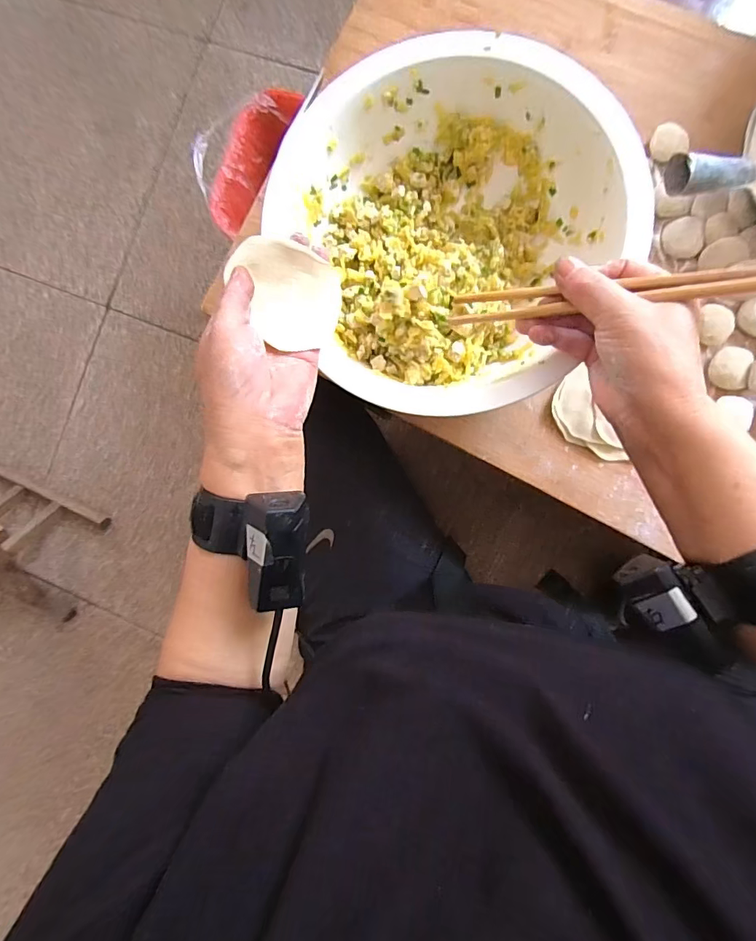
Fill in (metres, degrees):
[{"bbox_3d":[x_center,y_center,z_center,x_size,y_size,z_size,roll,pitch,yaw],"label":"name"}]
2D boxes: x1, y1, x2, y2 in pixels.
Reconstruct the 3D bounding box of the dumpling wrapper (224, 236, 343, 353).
[{"bbox_3d":[-0.065,-0.123,0.322,0.075,0.005,0.070,5,121,-12],"label":"dumpling wrapper"}]

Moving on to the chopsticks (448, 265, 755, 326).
[{"bbox_3d":[0.139,-0.112,0.288,0.193,0.007,0.021,5,90,31],"label":"chopsticks"}]

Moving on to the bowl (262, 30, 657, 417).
[{"bbox_3d":[0.064,-0.188,0.388,0.256,0.111,0.269,0,89,7],"label":"bowl"}]

